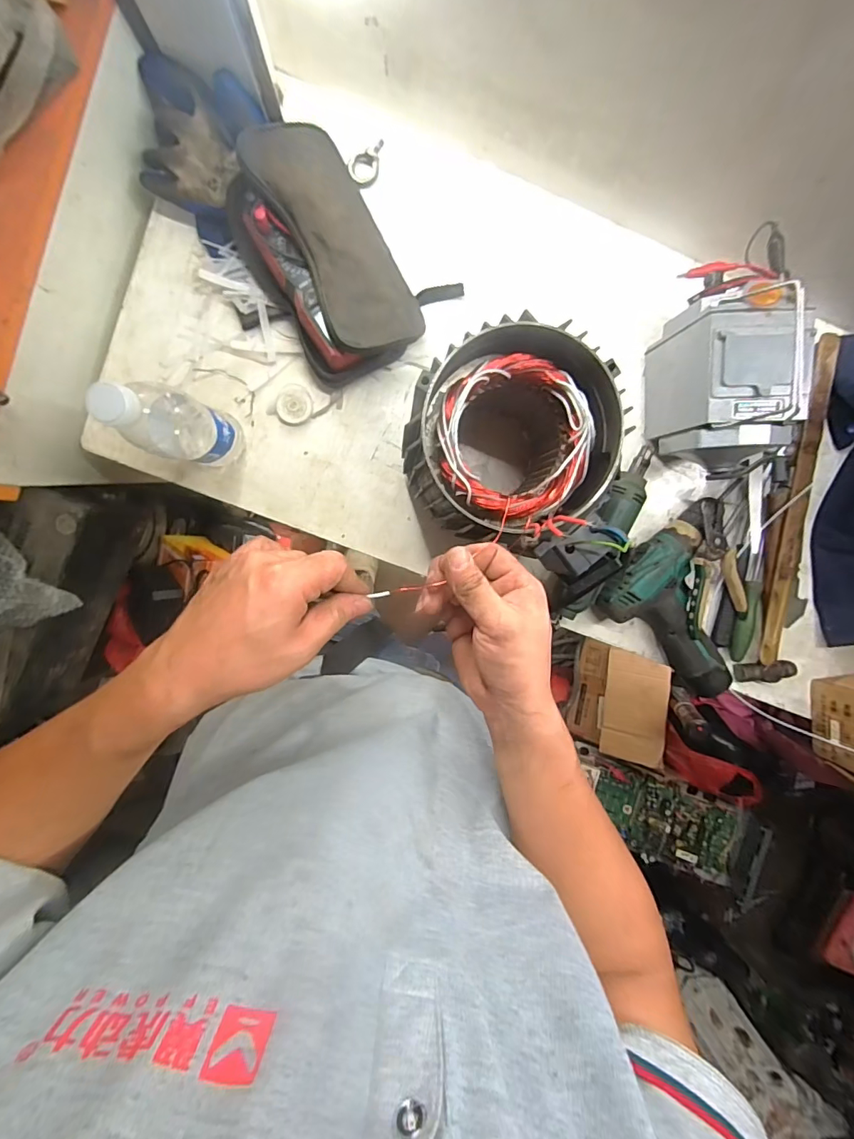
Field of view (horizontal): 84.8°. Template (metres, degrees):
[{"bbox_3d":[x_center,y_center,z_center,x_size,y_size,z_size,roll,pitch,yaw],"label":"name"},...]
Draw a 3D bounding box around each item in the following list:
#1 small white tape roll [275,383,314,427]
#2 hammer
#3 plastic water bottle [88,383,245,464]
[{"bbox_3d":[-0.155,-0.192,0.546,0.039,0.013,0.045,8,96,-3],"label":"small white tape roll"},{"bbox_3d":[0.463,-0.062,0.580,0.066,0.029,0.418,7,96,-3],"label":"hammer"},{"bbox_3d":[-0.239,-0.137,0.449,0.067,0.216,0.059,17,96,-4],"label":"plastic water bottle"}]

